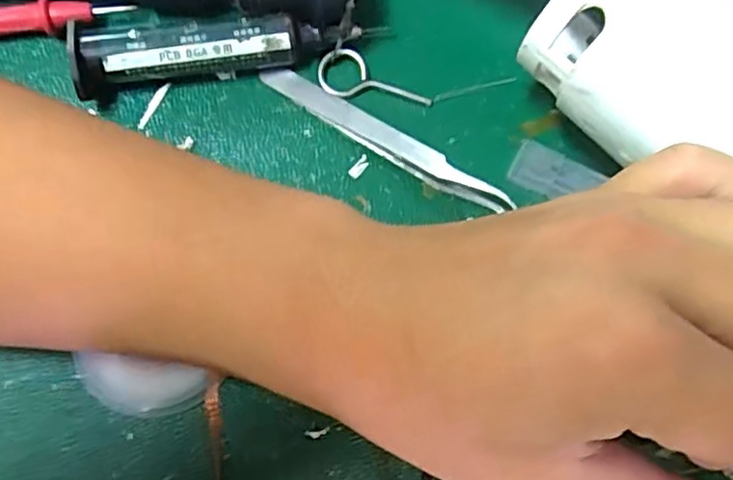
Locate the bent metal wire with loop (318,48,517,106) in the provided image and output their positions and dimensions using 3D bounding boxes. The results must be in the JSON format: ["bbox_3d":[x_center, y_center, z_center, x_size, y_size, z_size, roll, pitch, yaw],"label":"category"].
[{"bbox_3d":[0.019,-0.059,0.257,0.074,0.004,0.017,8,81,-5],"label":"bent metal wire with loop"}]

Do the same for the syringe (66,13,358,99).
[{"bbox_3d":[-0.055,-0.069,0.246,0.099,0.025,0.014,-11,73,-6],"label":"syringe"}]

